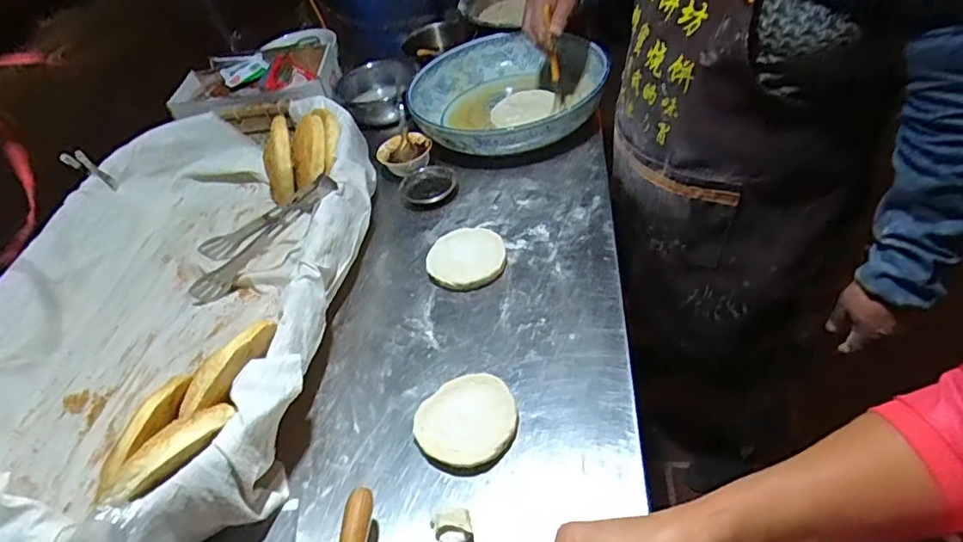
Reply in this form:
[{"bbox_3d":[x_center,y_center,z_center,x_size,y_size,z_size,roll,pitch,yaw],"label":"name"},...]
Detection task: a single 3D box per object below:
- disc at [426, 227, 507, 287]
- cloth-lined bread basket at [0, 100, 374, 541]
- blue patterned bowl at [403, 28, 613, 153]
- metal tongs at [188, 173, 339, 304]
[{"bbox_3d":[-0.021,-0.020,0.800,0.106,0.022,0.106,-7,44,7],"label":"disc"},{"bbox_3d":[-0.418,0.035,0.770,0.475,0.163,0.725,-3,45,10],"label":"cloth-lined bread basket"},{"bbox_3d":[0.039,-0.313,1.032,0.339,0.116,0.326,2,46,15],"label":"blue patterned bowl"},{"bbox_3d":[-0.318,-0.060,0.843,0.260,0.046,0.116,-34,46,14],"label":"metal tongs"}]

